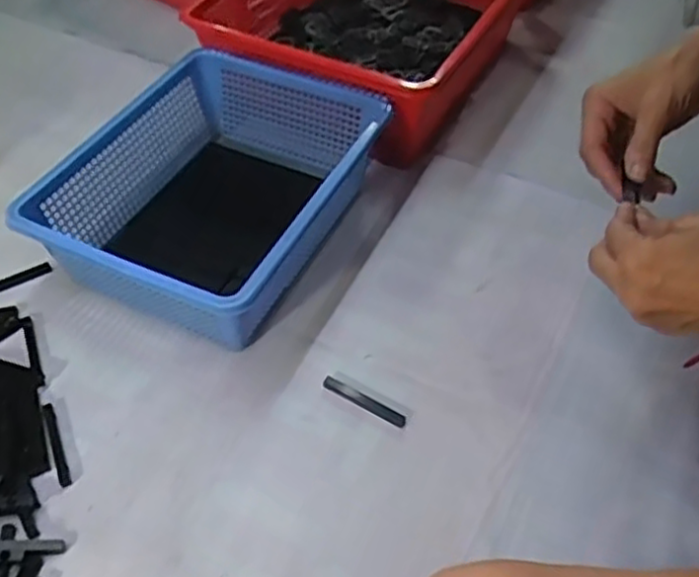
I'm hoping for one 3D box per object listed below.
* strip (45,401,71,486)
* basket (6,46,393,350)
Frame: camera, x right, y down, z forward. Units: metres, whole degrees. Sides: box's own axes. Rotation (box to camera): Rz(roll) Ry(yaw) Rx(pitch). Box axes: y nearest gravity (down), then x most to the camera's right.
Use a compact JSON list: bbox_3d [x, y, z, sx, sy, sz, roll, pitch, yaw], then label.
[{"bbox_3d":[-0.233,0.122,0.569,0.008,0.004,0.077,-20,51,-15],"label":"strip"},{"bbox_3d":[-0.122,-0.087,0.687,0.237,0.105,0.297,18,52,17],"label":"basket"}]

